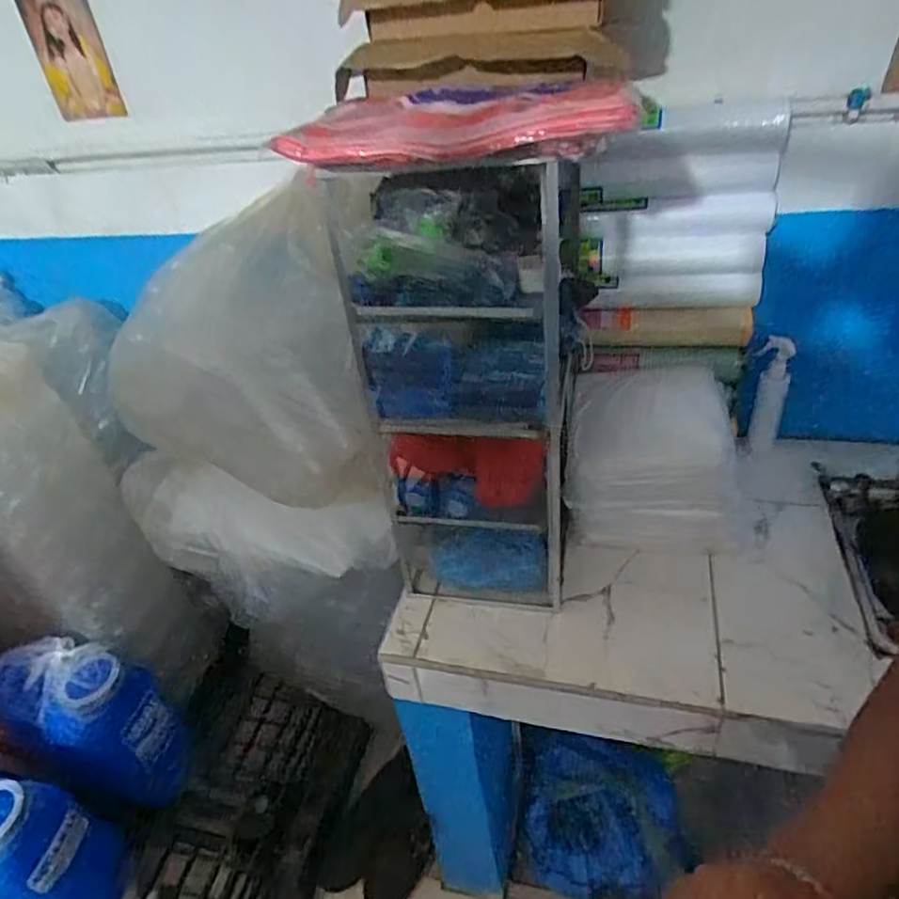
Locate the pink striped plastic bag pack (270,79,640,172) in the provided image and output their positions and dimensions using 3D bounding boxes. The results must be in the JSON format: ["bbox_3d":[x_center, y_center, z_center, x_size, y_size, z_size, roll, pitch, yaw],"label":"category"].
[{"bbox_3d":[0.007,-0.312,0.582,0.331,0.042,0.189,4,37,15],"label":"pink striped plastic bag pack"}]

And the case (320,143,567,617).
[{"bbox_3d":[0.033,-0.058,0.819,0.240,0.578,0.166,0,37,10],"label":"case"}]

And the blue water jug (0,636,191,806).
[{"bbox_3d":[-0.815,0.635,1.429,0.338,0.429,0.200,5,38,16],"label":"blue water jug"}]

